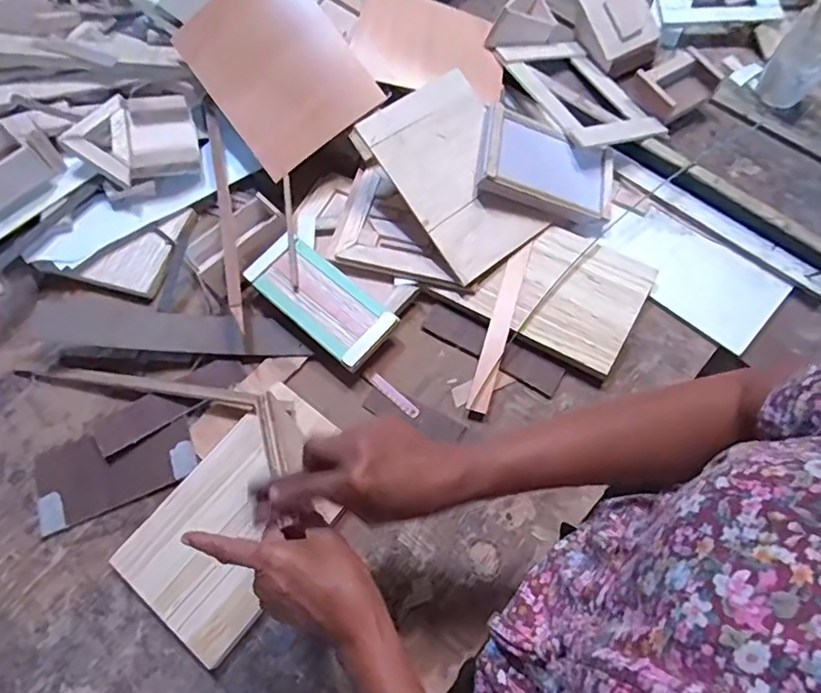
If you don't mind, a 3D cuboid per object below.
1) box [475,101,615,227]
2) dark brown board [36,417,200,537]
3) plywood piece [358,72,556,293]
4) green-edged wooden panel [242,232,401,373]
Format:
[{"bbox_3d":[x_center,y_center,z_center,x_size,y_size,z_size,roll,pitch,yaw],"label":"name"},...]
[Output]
[{"bbox_3d":[0.163,-0.211,0.651,0.168,0.025,0.106,16,76,-15],"label":"box"},{"bbox_3d":[-0.313,0.125,0.585,0.163,0.011,0.085,-23,73,-5],"label":"dark brown board"},{"bbox_3d":[0.060,-0.199,0.633,0.150,0.014,0.213,-36,95,-19],"label":"plywood piece"},{"bbox_3d":[-0.103,-0.056,0.624,0.179,0.016,0.078,40,76,15],"label":"green-edged wooden panel"}]

